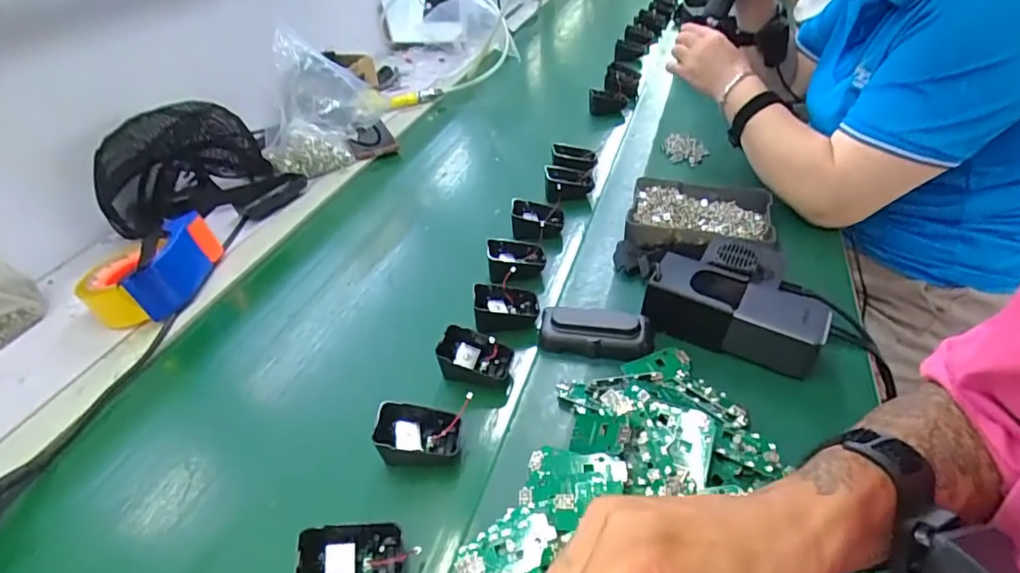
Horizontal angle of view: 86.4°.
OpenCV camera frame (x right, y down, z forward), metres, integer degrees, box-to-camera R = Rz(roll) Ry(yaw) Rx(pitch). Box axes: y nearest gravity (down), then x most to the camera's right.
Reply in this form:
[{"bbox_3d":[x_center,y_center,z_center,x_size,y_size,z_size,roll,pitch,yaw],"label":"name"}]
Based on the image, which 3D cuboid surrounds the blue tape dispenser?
[{"bbox_3d":[-0.435,-0.021,0.656,0.104,0.065,0.146,5,44,11],"label":"blue tape dispenser"}]

